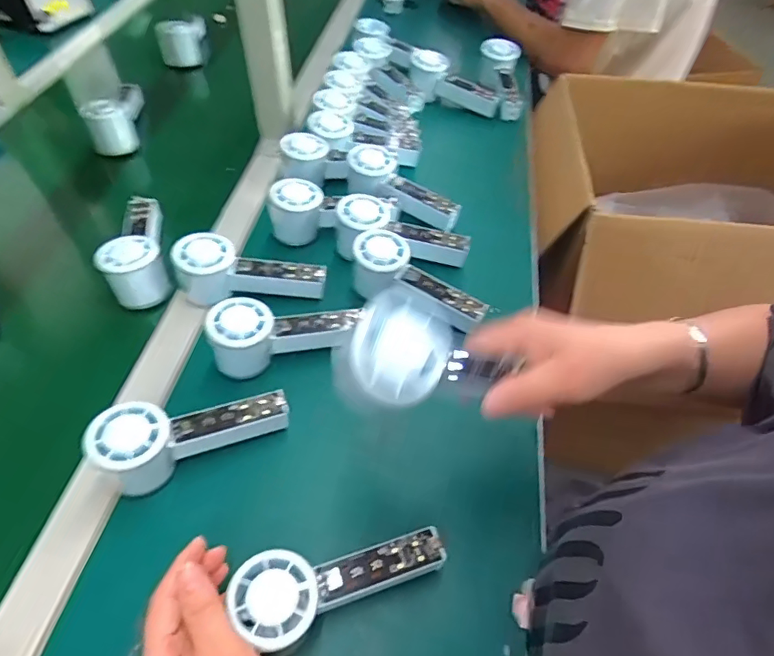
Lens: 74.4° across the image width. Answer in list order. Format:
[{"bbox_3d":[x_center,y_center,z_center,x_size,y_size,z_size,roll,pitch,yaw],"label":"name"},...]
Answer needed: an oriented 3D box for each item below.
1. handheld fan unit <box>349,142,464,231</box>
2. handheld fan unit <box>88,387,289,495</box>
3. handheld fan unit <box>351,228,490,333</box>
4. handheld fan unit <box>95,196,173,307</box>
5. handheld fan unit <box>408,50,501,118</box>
[{"bbox_3d":[0.021,-0.180,0.661,0.158,0.055,0.059,31,55,1],"label":"handheld fan unit"},{"bbox_3d":[-0.163,0.092,0.434,0.155,0.058,0.056,-9,51,-25],"label":"handheld fan unit"},{"bbox_3d":[0.031,-0.047,0.556,0.154,0.054,0.055,29,55,3],"label":"handheld fan unit"},{"bbox_3d":[-0.282,-0.094,0.570,0.059,0.054,0.152,-15,53,-13],"label":"handheld fan unit"},{"bbox_3d":[0.108,-0.390,0.823,0.153,0.057,0.051,23,52,-10],"label":"handheld fan unit"}]

